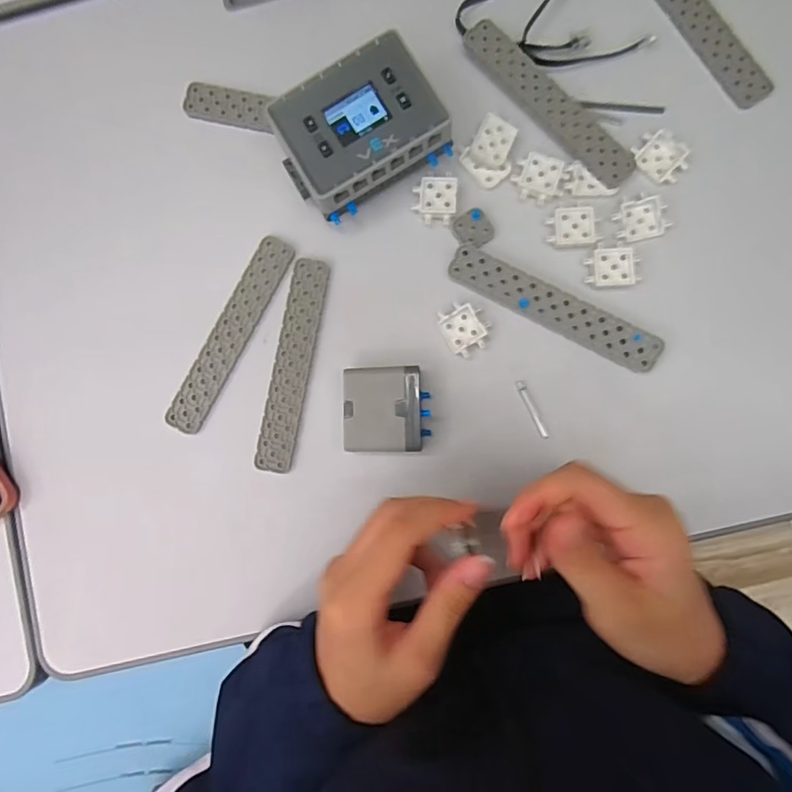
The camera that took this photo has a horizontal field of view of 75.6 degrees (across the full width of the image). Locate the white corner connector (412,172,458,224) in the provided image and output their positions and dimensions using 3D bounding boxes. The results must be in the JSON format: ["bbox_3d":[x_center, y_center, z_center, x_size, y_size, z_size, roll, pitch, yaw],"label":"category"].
[{"bbox_3d":[0.027,-0.138,0.355,0.030,0.009,0.036,3,87,4],"label":"white corner connector"}]

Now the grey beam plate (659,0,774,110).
[{"bbox_3d":[0.209,-0.266,0.355,0.027,0.004,0.148,-33,86,1],"label":"grey beam plate"}]

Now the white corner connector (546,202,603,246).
[{"bbox_3d":[0.120,-0.116,0.346,0.033,0.008,0.029,-5,87,3],"label":"white corner connector"}]

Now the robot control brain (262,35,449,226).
[{"bbox_3d":[-0.024,-0.174,0.343,0.102,0.043,0.077,-31,86,1],"label":"robot control brain"}]

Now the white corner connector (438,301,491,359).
[{"bbox_3d":[0.047,-0.047,0.347,0.029,0.008,0.034,-28,86,2],"label":"white corner connector"}]

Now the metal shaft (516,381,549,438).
[{"bbox_3d":[0.092,0.009,0.342,0.006,0.004,0.041,-24,86,2],"label":"metal shaft"}]

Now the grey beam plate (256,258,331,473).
[{"bbox_3d":[-0.072,-0.022,0.356,0.027,0.004,0.148,10,88,4],"label":"grey beam plate"}]

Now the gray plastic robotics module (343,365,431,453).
[{"bbox_3d":[-0.006,0.009,0.340,0.054,0.023,0.055,-2,87,3],"label":"gray plastic robotics module"}]

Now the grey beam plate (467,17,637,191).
[{"bbox_3d":[0.106,-0.203,0.352,0.029,0.006,0.147,-44,85,0],"label":"grey beam plate"}]

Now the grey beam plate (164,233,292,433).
[{"bbox_3d":[-0.117,-0.044,0.360,0.025,0.004,0.148,28,89,4],"label":"grey beam plate"}]

